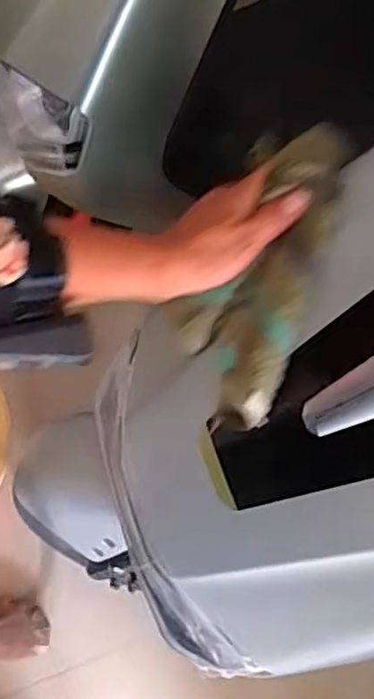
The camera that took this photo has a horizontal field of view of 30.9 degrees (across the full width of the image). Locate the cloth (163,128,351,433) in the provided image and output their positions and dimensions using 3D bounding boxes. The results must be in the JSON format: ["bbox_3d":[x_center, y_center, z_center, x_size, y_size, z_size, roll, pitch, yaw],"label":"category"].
[{"bbox_3d":[0.047,-0.049,0.515,0.097,0.077,0.222,21,102,7],"label":"cloth"}]

